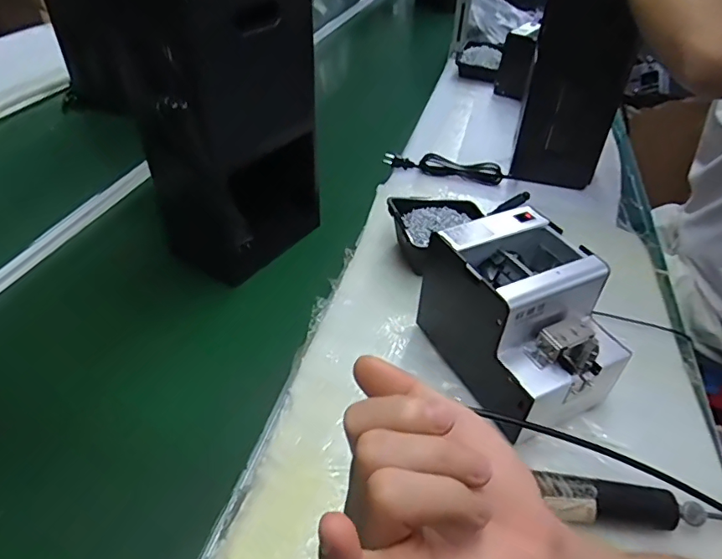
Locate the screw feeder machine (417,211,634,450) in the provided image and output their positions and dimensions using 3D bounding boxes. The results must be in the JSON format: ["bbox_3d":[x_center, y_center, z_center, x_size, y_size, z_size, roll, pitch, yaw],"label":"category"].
[{"bbox_3d":[0.162,0.034,0.528,0.125,0.142,0.189,-17,43,-21],"label":"screw feeder machine"}]

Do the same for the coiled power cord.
[{"bbox_3d":[0.141,-0.202,0.900,0.212,0.030,0.036,13,41,14],"label":"coiled power cord"}]

